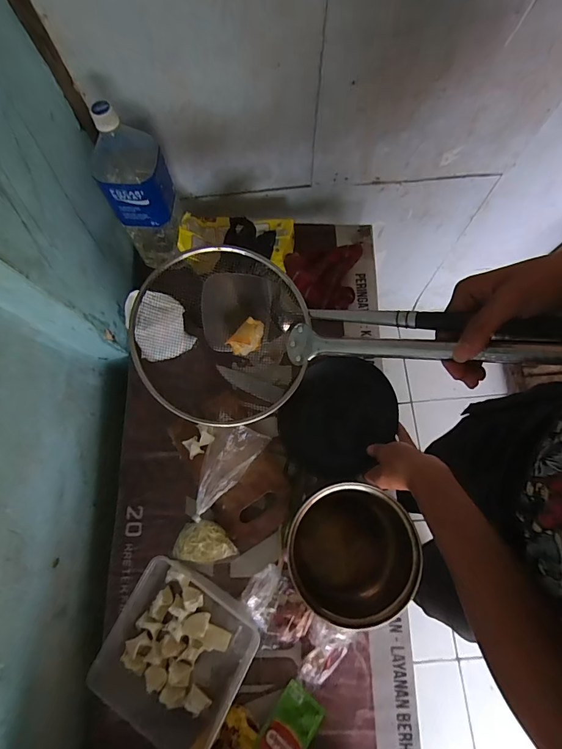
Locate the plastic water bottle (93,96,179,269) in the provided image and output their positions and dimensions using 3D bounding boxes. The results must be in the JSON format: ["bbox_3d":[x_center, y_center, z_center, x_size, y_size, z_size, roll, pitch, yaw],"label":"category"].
[{"bbox_3d":[-0.236,-0.306,0.630,0.111,0.264,0.110,-23,74,-4],"label":"plastic water bottle"}]

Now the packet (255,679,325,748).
[{"bbox_3d":[0.015,0.517,0.551,0.061,0.011,0.093,38,59,13],"label":"packet"}]

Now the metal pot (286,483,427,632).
[{"bbox_3d":[0.109,0.271,0.595,0.187,0.118,0.184,-1,74,2],"label":"metal pot"}]

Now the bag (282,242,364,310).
[{"bbox_3d":[0.082,-0.188,0.738,0.148,0.050,0.122,1,74,3],"label":"bag"}]

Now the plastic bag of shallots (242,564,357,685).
[{"bbox_3d":[0.018,0.380,0.570,0.173,0.066,0.109,34,78,11],"label":"plastic bag of shallots"}]

